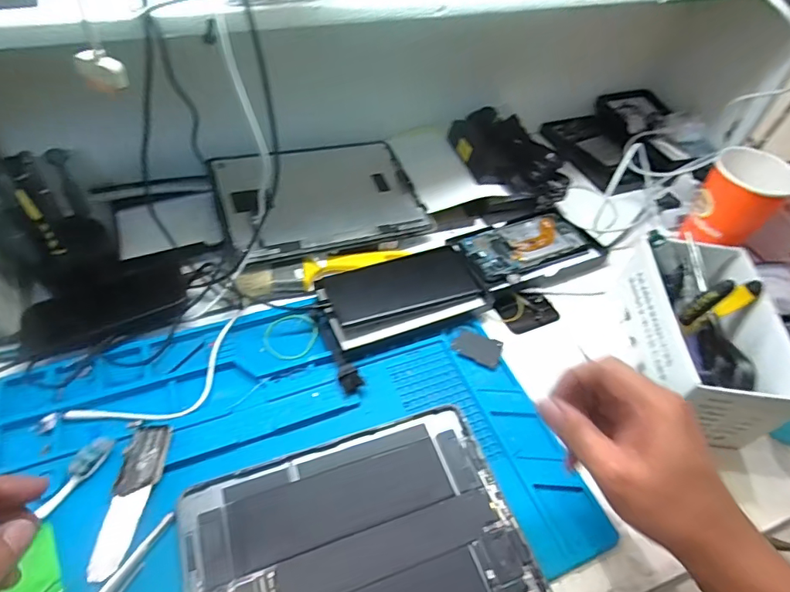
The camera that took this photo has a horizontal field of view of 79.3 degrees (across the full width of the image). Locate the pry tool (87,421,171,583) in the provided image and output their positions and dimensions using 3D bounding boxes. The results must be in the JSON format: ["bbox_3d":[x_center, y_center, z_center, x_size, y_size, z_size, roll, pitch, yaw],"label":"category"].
[{"bbox_3d":[-0.203,0.155,0.370,0.033,0.004,0.112,0,49,-5],"label":"pry tool"}]

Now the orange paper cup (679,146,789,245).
[{"bbox_3d":[0.393,-0.108,0.554,0.079,0.098,0.072,2,49,-3],"label":"orange paper cup"}]

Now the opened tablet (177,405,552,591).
[{"bbox_3d":[-0.027,0.194,0.362,0.242,0.011,0.176,-14,51,-15],"label":"opened tablet"}]

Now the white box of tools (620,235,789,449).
[{"bbox_3d":[0.285,0.036,0.450,0.105,0.090,0.178,9,49,3],"label":"white box of tools"}]

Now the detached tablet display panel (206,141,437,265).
[{"bbox_3d":[-0.088,-0.123,0.582,0.237,0.009,0.167,-14,59,-22],"label":"detached tablet display panel"}]

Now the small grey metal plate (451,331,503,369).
[{"bbox_3d":[0.084,0.052,0.484,0.048,0.004,0.033,18,50,11],"label":"small grey metal plate"}]

